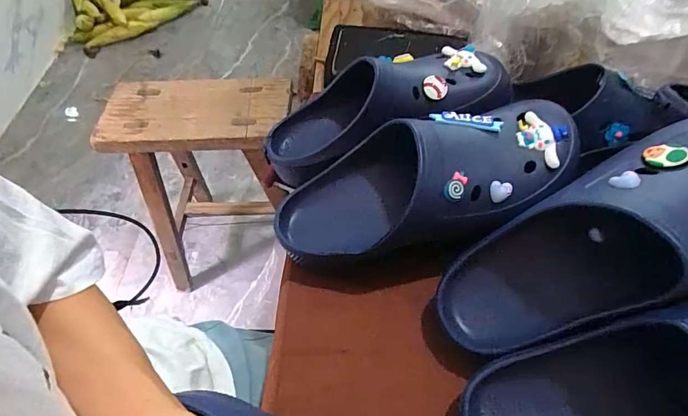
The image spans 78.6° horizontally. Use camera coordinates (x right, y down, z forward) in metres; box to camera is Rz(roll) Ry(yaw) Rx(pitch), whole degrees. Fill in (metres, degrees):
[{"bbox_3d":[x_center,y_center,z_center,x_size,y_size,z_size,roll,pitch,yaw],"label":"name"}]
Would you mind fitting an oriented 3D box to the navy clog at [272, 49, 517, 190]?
[{"bbox_3d":[0.035,-0.113,0.438,0.263,0.083,0.110,-18,55,11],"label":"navy clog"}]

